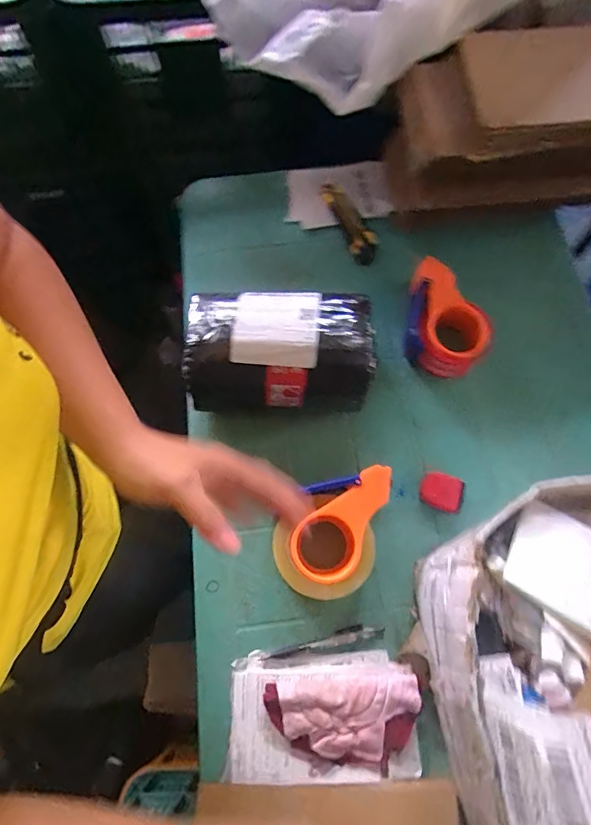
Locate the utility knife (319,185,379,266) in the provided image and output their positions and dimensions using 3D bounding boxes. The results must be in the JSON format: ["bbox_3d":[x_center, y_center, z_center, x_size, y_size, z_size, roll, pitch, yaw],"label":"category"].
[{"bbox_3d":[0.089,-0.316,0.721,0.040,0.020,0.167,-20,70,-6],"label":"utility knife"}]

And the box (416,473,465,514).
[{"bbox_3d":[0.187,0.102,0.565,0.051,0.020,0.041,20,71,9],"label":"box"}]

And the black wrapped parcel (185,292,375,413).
[{"bbox_3d":[-0.016,-0.078,0.579,0.222,0.108,0.143,1,69,1],"label":"black wrapped parcel"}]

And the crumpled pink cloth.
[{"bbox_3d":[0.055,0.326,0.466,0.159,0.028,0.086,-7,69,-2],"label":"crumpled pink cloth"}]

